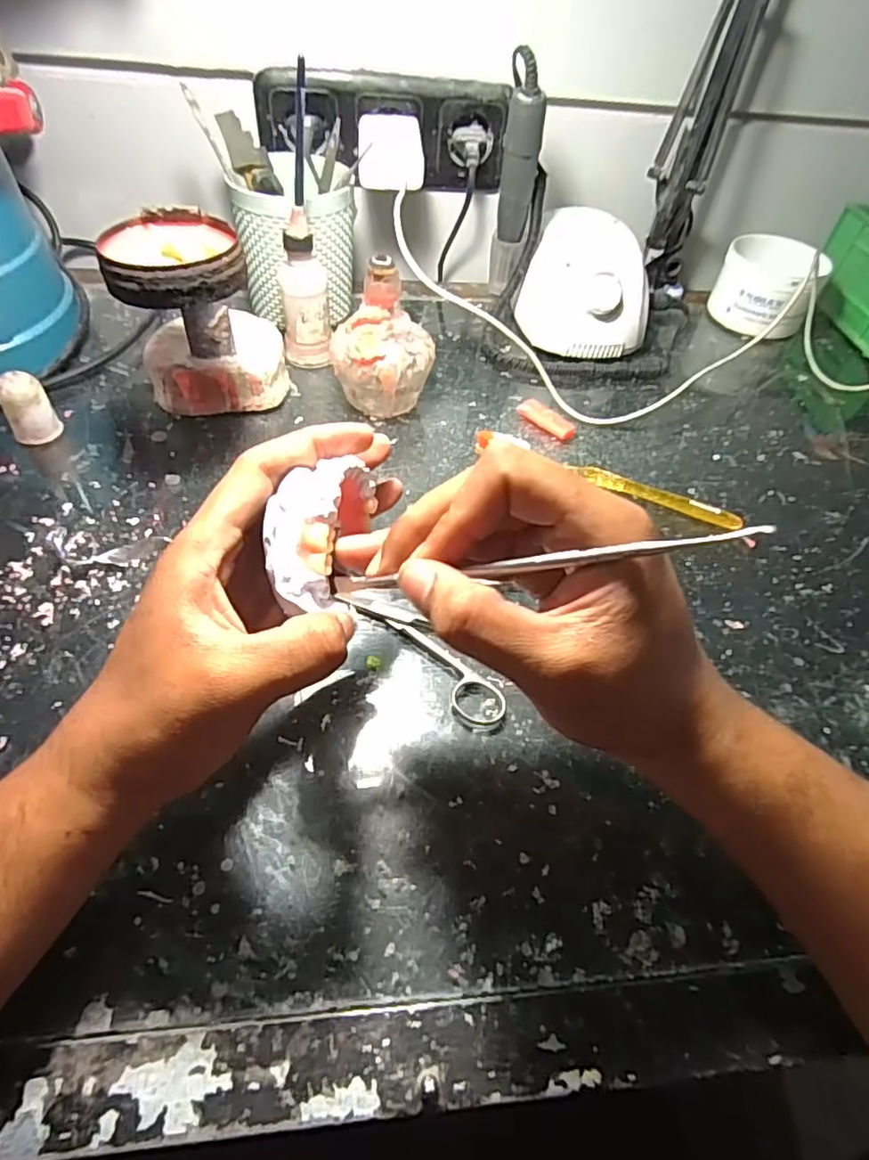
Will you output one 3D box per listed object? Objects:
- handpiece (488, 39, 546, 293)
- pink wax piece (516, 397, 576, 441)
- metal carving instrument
[{"bbox_3d":[0.066,-0.316,0.487,0.028,0.167,0.023,11,51,3],"label":"handpiece"},{"bbox_3d":[0.087,-0.125,0.470,0.016,0.014,0.049,-35,63,-29],"label":"pink wax piece"},{"bbox_3d":[0.031,-0.005,0.191,0.130,0.006,0.004,-6,49,17],"label":"metal carving instrument"}]

